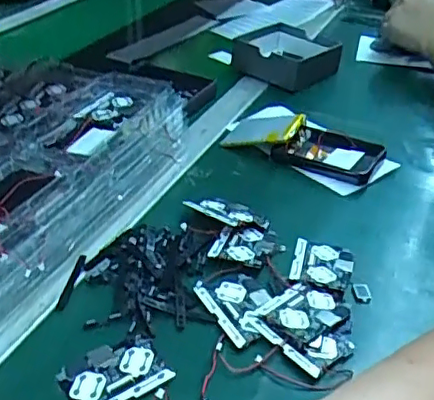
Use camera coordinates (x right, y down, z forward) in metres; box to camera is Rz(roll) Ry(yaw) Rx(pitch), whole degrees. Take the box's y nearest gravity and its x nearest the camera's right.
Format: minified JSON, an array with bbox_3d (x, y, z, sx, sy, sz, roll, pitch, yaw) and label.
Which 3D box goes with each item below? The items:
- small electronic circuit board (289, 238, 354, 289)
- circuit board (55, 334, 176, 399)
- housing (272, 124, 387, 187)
[{"bbox_3d":[0.086,0.050,0.483,0.047,0.008,0.058,11,35,9],"label":"small electronic circuit board"},{"bbox_3d":[-0.065,0.112,0.383,0.062,0.005,0.047,-15,39,-26],"label":"circuit board"},{"bbox_3d":[0.118,-0.051,0.625,0.102,0.018,0.075,21,38,22],"label":"housing"}]

